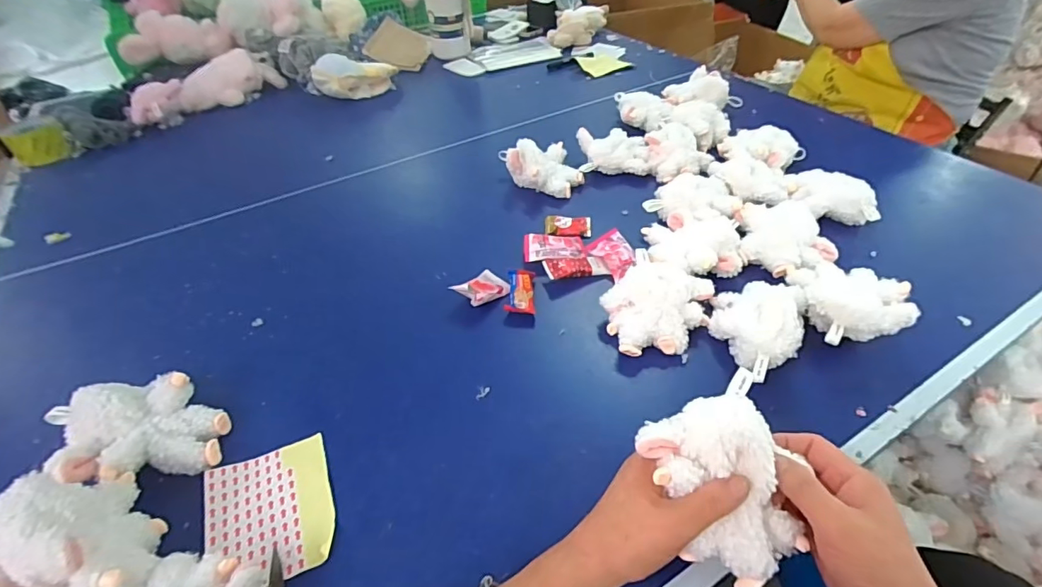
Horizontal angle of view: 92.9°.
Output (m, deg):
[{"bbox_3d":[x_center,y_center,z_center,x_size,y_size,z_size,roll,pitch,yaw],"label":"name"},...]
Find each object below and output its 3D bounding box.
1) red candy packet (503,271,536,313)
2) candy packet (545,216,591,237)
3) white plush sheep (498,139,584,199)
[{"bbox_3d":[-0.001,-0.002,0.603,0.034,0.013,0.069,-1,44,1],"label":"red candy packet"},{"bbox_3d":[0.066,-0.097,0.693,0.063,0.016,0.036,2,44,5],"label":"candy packet"},{"bbox_3d":[0.040,-0.198,0.781,0.106,0.055,0.095,23,50,25],"label":"white plush sheep"}]

